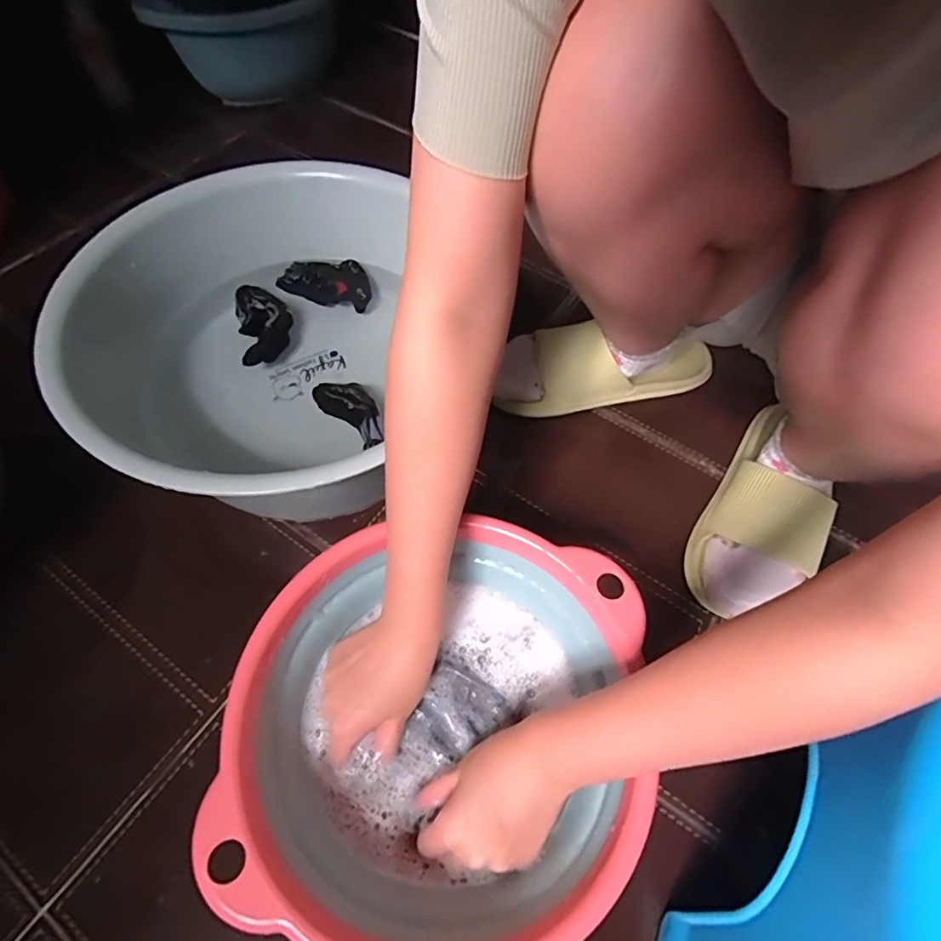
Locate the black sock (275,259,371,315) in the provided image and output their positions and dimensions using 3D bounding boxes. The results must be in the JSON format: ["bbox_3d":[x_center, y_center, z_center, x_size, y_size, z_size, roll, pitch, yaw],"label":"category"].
[{"bbox_3d":[-0.168,-0.216,0.612,0.101,0.030,0.052,6,60,1],"label":"black sock"}]

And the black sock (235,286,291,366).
[{"bbox_3d":[-0.224,-0.161,0.580,0.054,0.028,0.112,-15,62,-11],"label":"black sock"}]

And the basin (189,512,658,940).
[{"bbox_3d":[-0.022,0.173,0.367,0.254,0.082,0.254,6,60,1],"label":"basin"}]

